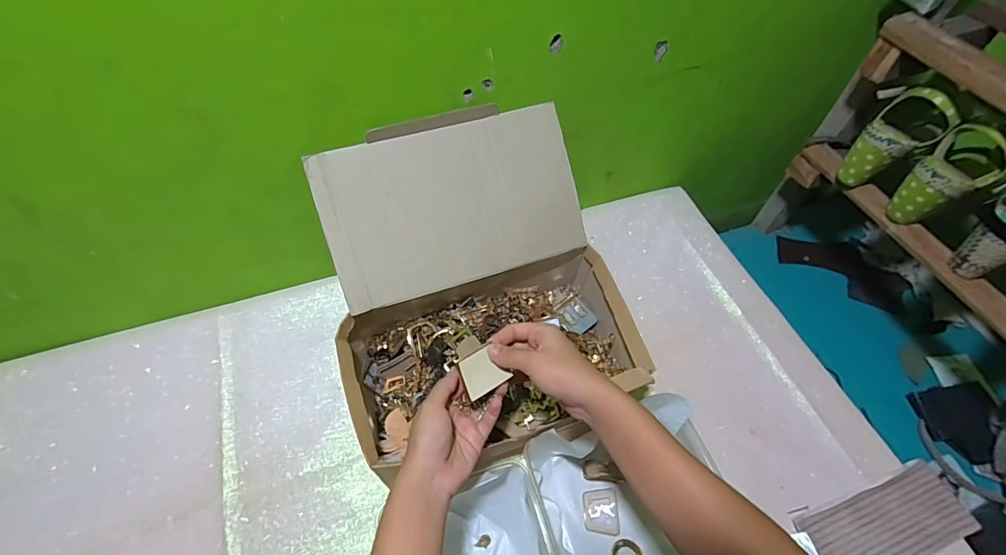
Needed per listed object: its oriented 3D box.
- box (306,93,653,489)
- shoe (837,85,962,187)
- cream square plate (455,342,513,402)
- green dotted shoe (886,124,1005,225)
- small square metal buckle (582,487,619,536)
[{"bbox_3d":[-0.031,0.016,0.553,0.336,0.230,0.334,-16,58,-14],"label":"box"},{"bbox_3d":[0.537,-0.188,0.621,0.072,0.136,0.077,-32,63,-22],"label":"shoe"},{"bbox_3d":[-0.021,0.088,0.422,0.039,0.004,0.039,-29,90,-20],"label":"cream square plate"},{"bbox_3d":[0.578,-0.127,0.586,0.081,0.128,0.078,-33,63,-23],"label":"green dotted shoe"},{"bbox_3d":[0.112,0.267,0.516,0.038,0.010,0.045,0,56,-3],"label":"small square metal buckle"}]

